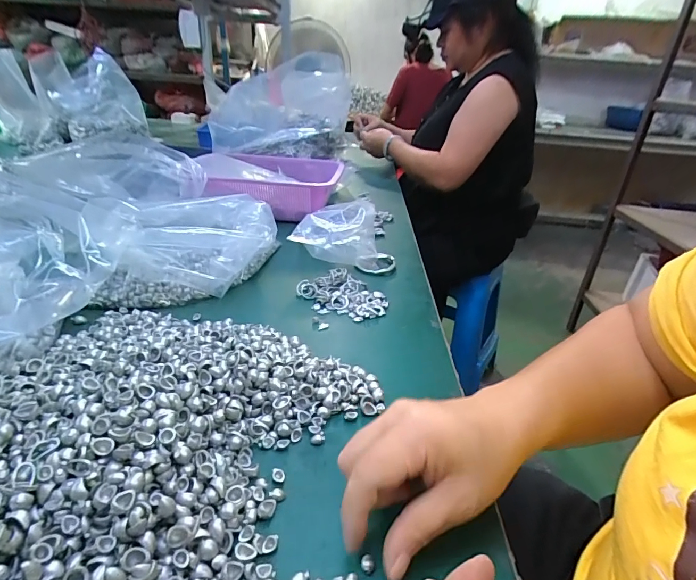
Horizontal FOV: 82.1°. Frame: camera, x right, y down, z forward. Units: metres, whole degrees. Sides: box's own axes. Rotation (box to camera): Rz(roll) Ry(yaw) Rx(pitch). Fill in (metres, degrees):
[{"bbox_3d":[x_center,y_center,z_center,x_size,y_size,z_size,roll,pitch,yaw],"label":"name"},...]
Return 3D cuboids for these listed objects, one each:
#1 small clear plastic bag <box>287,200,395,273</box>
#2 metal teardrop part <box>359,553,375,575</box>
[{"bbox_3d":[-0.012,-0.085,0.596,0.151,0.070,0.131,-2,28,-13],"label":"small clear plastic bag"},{"bbox_3d":[0.011,0.153,0.224,0.007,0.004,0.009,-7,30,-21],"label":"metal teardrop part"}]

